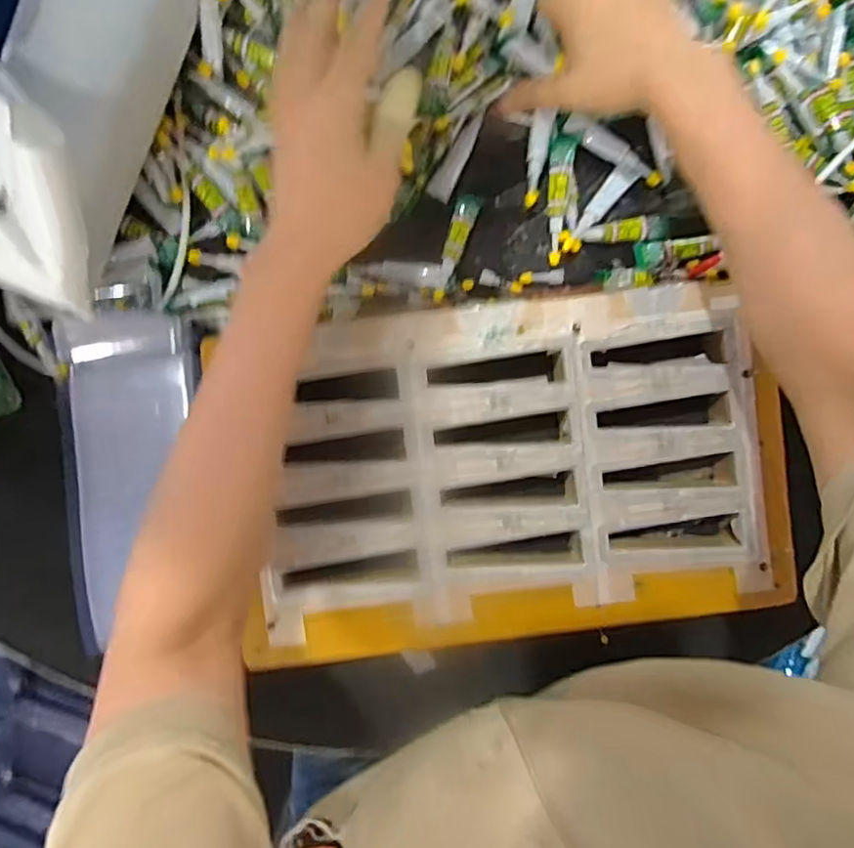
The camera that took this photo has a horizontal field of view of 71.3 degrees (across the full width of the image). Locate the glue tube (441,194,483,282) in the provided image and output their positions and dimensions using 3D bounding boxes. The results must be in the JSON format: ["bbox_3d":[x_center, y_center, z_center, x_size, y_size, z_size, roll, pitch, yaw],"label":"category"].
[{"bbox_3d":[0.021,-0.132,0.416,0.017,0.008,0.064,20,92,-2],"label":"glue tube"}]

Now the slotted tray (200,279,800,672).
[{"bbox_3d":[0.061,0.032,0.410,0.351,0.040,0.223,-7,94,-3],"label":"slotted tray"}]

